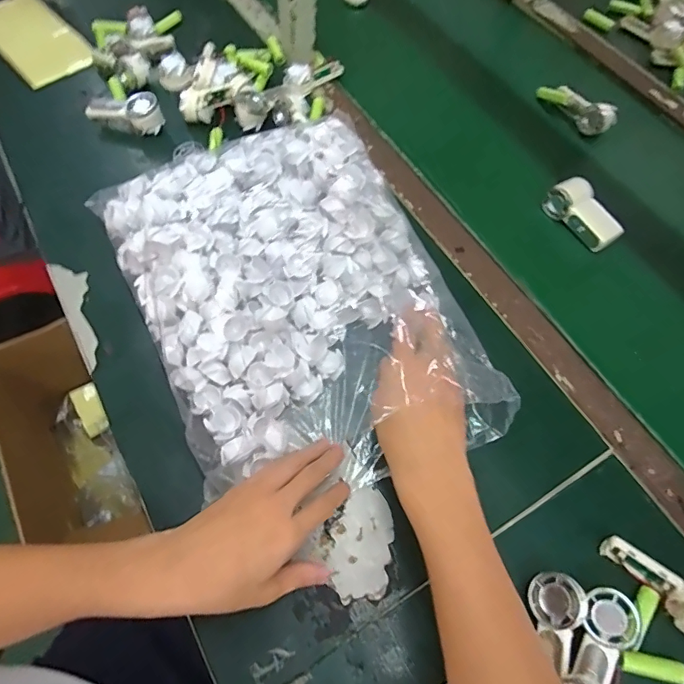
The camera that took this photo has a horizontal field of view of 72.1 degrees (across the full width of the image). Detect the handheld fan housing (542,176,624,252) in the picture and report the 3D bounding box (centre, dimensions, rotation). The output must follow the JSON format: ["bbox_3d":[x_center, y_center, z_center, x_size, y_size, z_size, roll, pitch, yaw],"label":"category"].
[{"bbox_3d":[0.295,-0.155,0.568,0.050,0.026,0.093,-28,68,-16],"label":"handheld fan housing"}]

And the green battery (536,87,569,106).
[{"bbox_3d":[0.307,-0.360,0.684,0.012,0.015,0.051,-38,57,-18],"label":"green battery"}]

